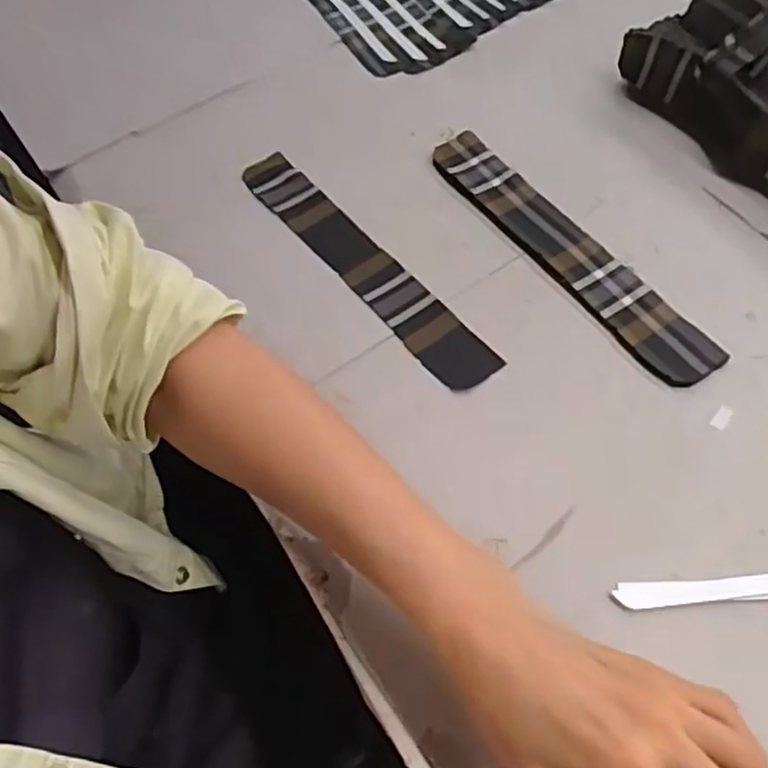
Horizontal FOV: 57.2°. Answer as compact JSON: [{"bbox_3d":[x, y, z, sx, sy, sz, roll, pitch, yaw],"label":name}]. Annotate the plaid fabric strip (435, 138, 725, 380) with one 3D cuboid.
[{"bbox_3d":[0.122,-0.098,0.486,0.040,0.009,0.259,-30,62,-13],"label":"plaid fabric strip"}]

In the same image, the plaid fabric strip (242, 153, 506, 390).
[{"bbox_3d":[-0.018,-0.087,0.496,0.039,0.006,0.256,-34,61,-16],"label":"plaid fabric strip"}]

